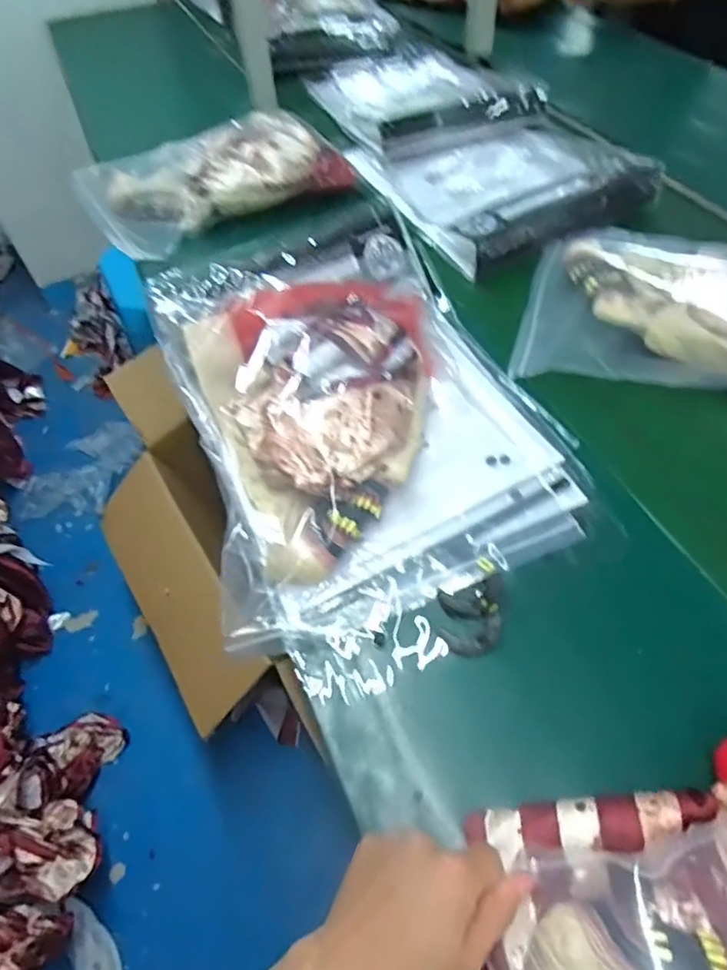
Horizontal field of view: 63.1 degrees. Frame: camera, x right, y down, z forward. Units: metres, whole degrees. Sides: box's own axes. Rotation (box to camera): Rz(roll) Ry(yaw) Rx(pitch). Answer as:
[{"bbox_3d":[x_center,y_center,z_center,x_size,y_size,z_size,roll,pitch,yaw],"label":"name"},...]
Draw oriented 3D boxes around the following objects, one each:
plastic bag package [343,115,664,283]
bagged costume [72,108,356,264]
[{"bbox_3d":[0.197,-0.462,0.868,0.322,0.056,0.356,-18,54,-8],"label":"plastic bag package"},{"bbox_3d":[-0.241,-0.482,0.896,0.357,0.073,0.302,-29,56,-16],"label":"bagged costume"}]

